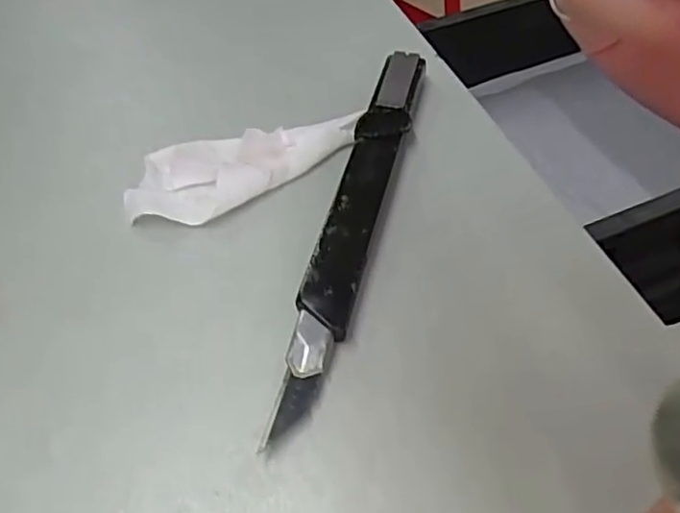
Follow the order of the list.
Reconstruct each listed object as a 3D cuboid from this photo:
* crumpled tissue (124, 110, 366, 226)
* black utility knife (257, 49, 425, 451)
[{"bbox_3d":[-0.031,-0.030,0.205,0.077,0.010,0.031,-10,49,-5],"label":"crumpled tissue"},{"bbox_3d":[0.006,-0.015,0.189,0.015,0.013,0.147,10,50,12],"label":"black utility knife"}]

